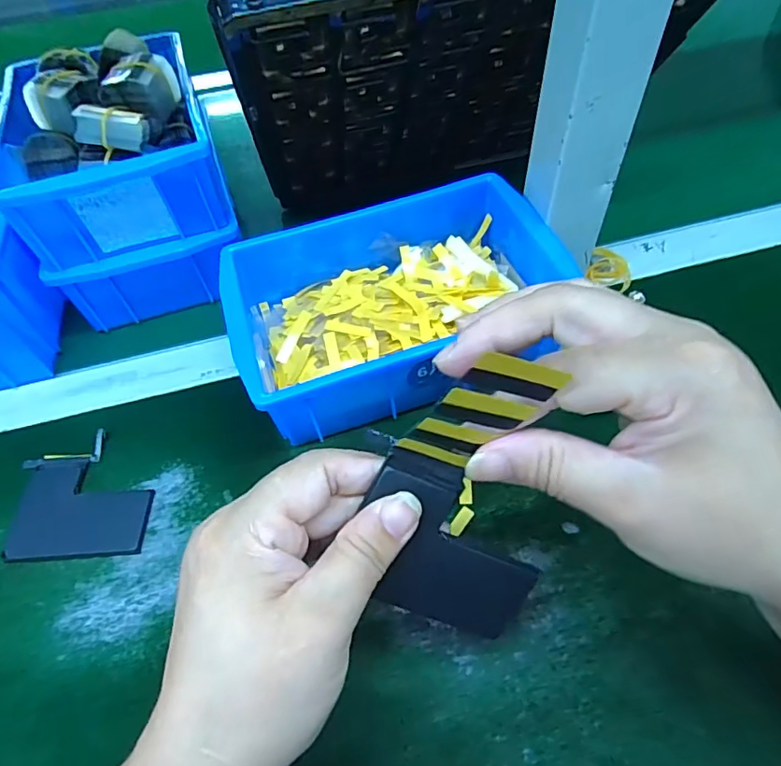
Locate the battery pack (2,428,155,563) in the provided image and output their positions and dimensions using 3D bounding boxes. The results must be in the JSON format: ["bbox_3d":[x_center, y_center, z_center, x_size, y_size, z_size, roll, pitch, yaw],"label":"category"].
[{"bbox_3d":[-0.181,0.067,0.309,0.080,0.006,0.072,-5,54,1],"label":"battery pack"}]

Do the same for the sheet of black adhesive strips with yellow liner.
[{"bbox_3d":[0.027,0.010,0.160,0.030,0.052,0.004,17,46,-25],"label":"sheet of black adhesive strips with yellow liner"}]

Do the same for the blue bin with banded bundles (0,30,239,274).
[{"bbox_3d":[-0.198,-0.173,0.369,0.131,0.075,0.183,-19,55,-9],"label":"blue bin with banded bundles"}]

